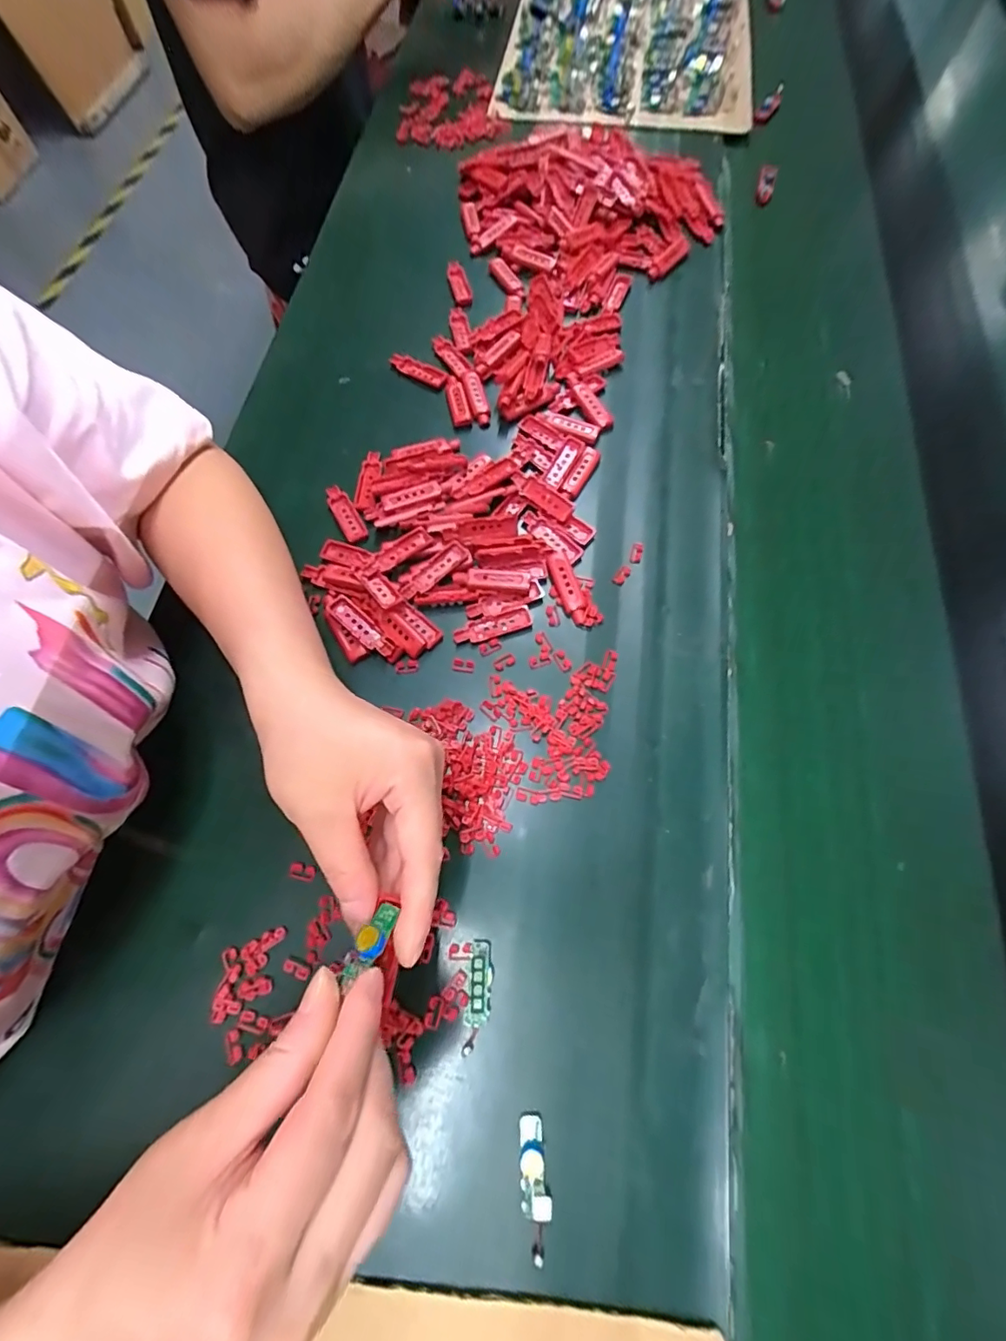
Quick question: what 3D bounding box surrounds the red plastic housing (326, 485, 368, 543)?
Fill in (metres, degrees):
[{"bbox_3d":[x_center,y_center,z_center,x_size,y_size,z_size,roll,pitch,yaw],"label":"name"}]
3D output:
[{"bbox_3d":[-0.119,-0.120,0.384,0.015,0.006,0.051,-28,72,-10],"label":"red plastic housing"}]

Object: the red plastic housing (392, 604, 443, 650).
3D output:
[{"bbox_3d":[-0.059,-0.032,0.350,0.036,0.010,0.013,41,74,14],"label":"red plastic housing"}]

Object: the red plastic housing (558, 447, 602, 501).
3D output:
[{"bbox_3d":[0.059,-0.151,0.391,0.015,0.013,0.044,28,72,10],"label":"red plastic housing"}]

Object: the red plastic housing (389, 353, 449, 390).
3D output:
[{"bbox_3d":[-0.073,-0.259,0.439,0.056,0.012,0.015,30,72,11],"label":"red plastic housing"}]

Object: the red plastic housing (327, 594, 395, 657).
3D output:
[{"bbox_3d":[-0.097,-0.032,0.345,0.057,0.004,0.017,40,74,14],"label":"red plastic housing"}]

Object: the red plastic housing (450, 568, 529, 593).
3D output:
[{"bbox_3d":[-0.008,-0.064,0.356,0.054,0.006,0.014,5,69,2],"label":"red plastic housing"}]

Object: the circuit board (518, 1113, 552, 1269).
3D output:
[{"bbox_3d":[0.015,0.246,0.239,0.014,0.009,0.054,-3,69,-1],"label":"circuit board"}]

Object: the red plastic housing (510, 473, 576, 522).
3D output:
[{"bbox_3d":[0.030,-0.131,0.381,0.052,0.010,0.016,37,100,13],"label":"red plastic housing"}]

